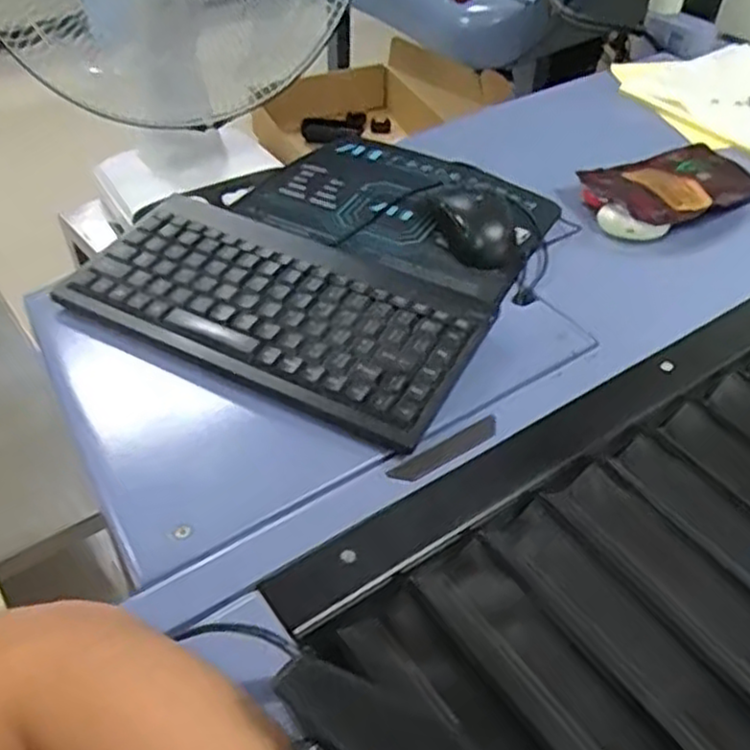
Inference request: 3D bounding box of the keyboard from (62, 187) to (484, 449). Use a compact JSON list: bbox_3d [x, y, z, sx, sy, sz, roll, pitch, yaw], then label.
[{"bbox_3d":[-0.067,-0.055,0.561,0.286,0.035,0.166,21,47,17],"label":"keyboard"}]

